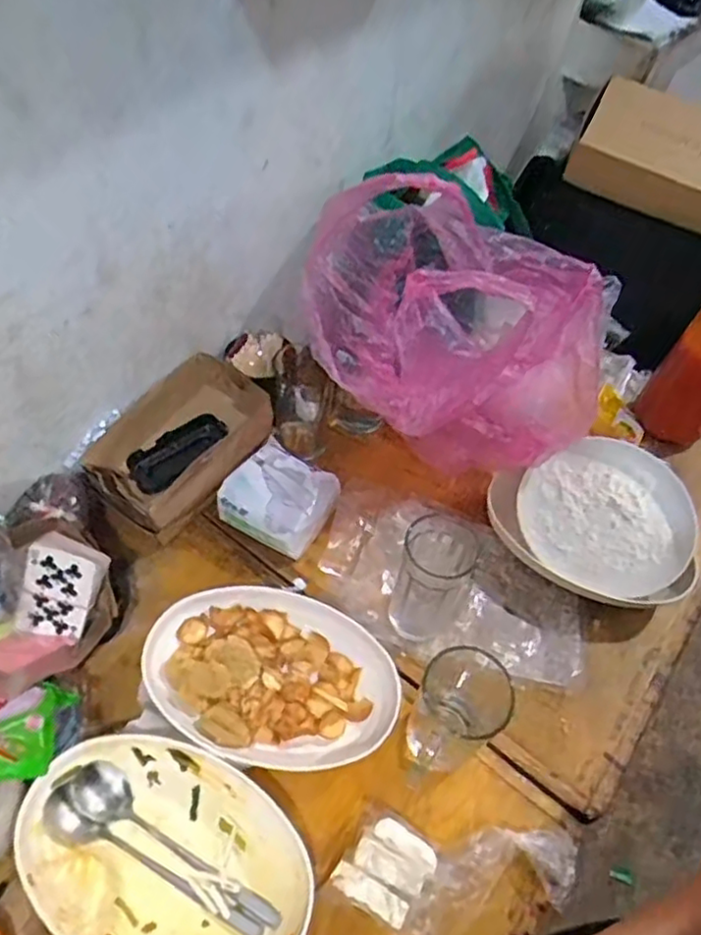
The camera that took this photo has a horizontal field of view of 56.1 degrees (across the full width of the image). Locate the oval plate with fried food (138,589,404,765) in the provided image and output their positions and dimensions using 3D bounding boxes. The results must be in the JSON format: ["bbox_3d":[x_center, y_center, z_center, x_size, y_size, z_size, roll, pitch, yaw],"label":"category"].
[{"bbox_3d":[-0.073,0.197,0.621,0.238,0.037,0.153,8,52,0],"label":"oval plate with fried food"}]

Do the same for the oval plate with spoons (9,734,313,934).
[{"bbox_3d":[-0.148,0.313,0.528,0.233,0.038,0.151,21,53,10],"label":"oval plate with spoons"}]

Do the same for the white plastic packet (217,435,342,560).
[{"bbox_3d":[-0.077,0.033,0.736,0.112,0.074,0.100,24,54,12],"label":"white plastic packet"}]

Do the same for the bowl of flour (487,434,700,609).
[{"bbox_3d":[0.284,0.057,0.746,0.223,0.075,0.200,36,57,20],"label":"bowl of flour"}]

